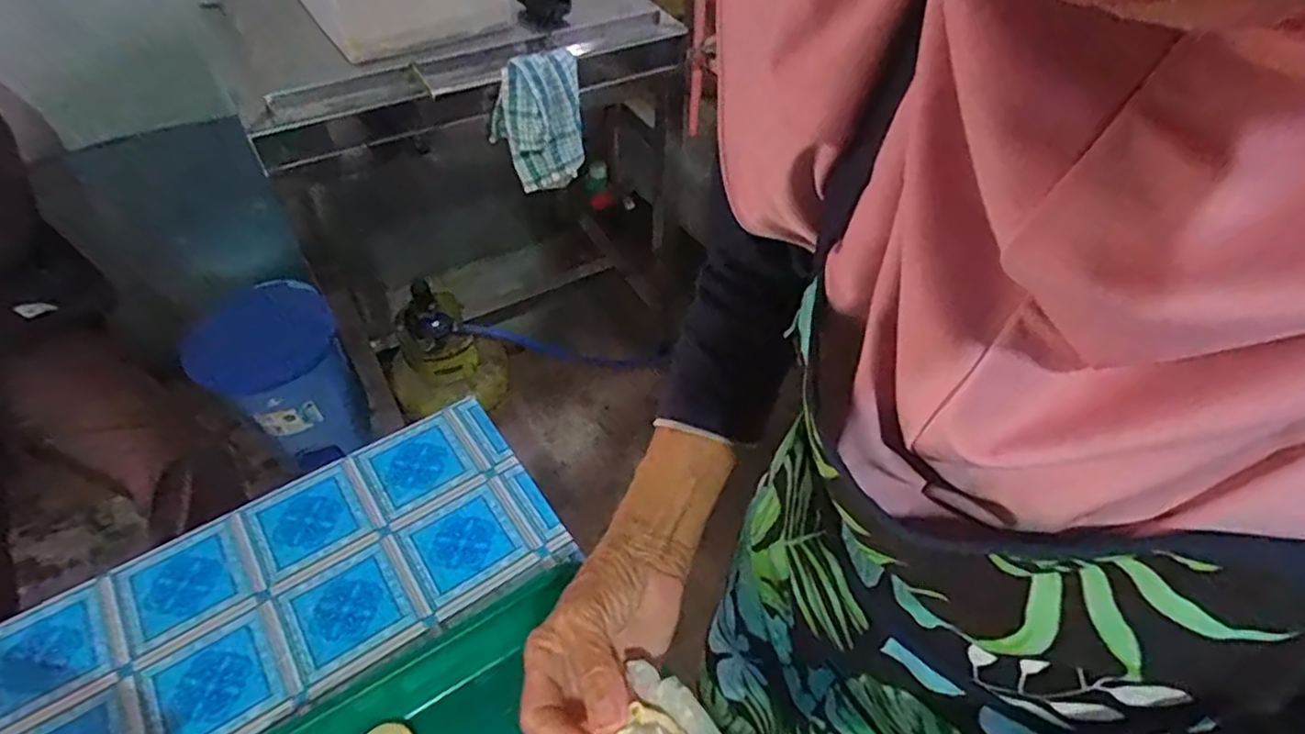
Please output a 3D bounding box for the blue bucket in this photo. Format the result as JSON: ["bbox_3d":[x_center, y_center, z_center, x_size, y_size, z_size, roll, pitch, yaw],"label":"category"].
[{"bbox_3d":[-0.760,0.023,1.413,0.246,0.347,0.240,0,48,0],"label":"blue bucket"}]

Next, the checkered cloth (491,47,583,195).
[{"bbox_3d":[-0.180,-0.376,1.068,0.140,0.208,0.053,-10,49,-9],"label":"checkered cloth"}]

